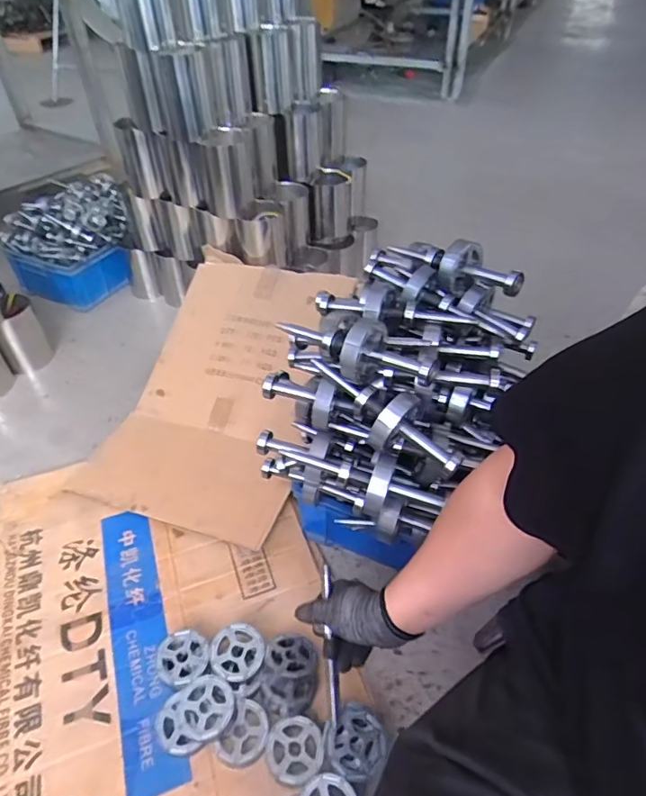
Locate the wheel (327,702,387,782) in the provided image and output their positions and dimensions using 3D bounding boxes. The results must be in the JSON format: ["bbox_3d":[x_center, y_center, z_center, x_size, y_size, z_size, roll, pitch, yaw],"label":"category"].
[{"bbox_3d":[0.046,0.453,0.680,0.076,0.020,0.081,20,52,3],"label":"wheel"}]

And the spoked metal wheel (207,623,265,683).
[{"bbox_3d":[-0.127,0.374,0.761,0.077,0.021,0.075,-1,44,1],"label":"spoked metal wheel"}]

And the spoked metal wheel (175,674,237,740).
[{"bbox_3d":[-0.165,0.429,0.716,0.079,0.009,0.077,-3,49,3],"label":"spoked metal wheel"}]

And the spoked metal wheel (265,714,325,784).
[{"bbox_3d":[-0.038,0.469,0.691,0.077,0.013,0.075,-1,44,1],"label":"spoked metal wheel"}]

